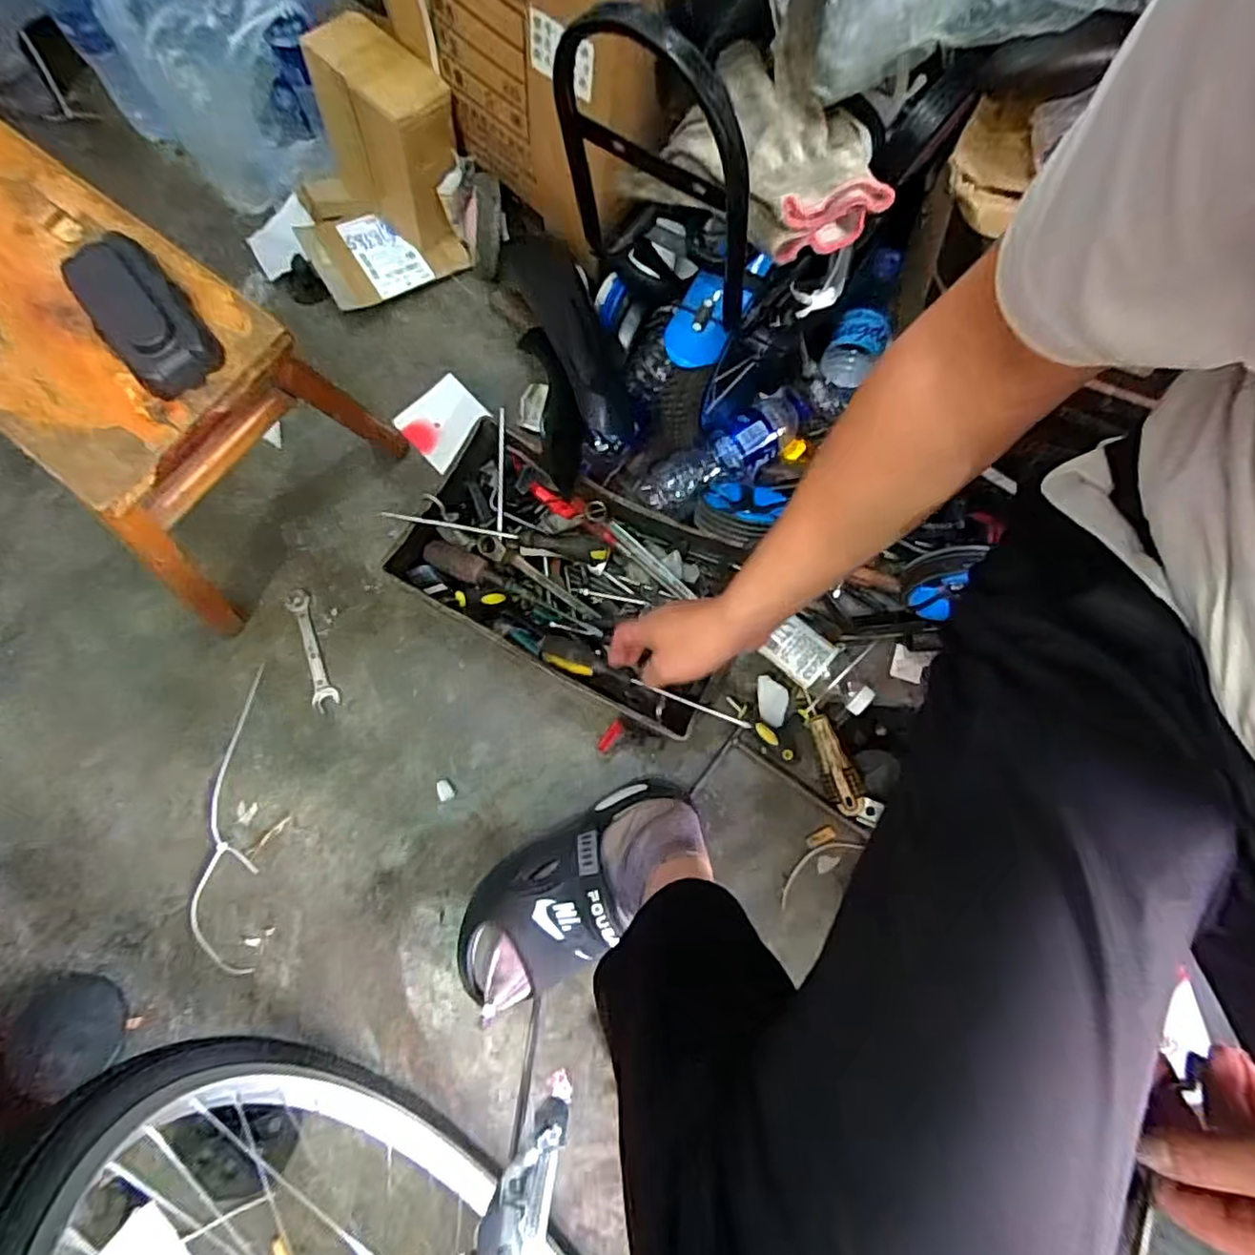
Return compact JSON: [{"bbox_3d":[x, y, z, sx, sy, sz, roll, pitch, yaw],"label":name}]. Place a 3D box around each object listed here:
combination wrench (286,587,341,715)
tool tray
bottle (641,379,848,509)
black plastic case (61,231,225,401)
[{"bbox_3d":[-0.361,0.025,0.755,0.030,0.004,0.142,-21,79,-5],"label":"combination wrench"},{"bbox_3d":[-0.067,-0.057,0.729,0.374,0.100,0.205,27,79,5],"label":"tool tray"},{"bbox_3d":[0.115,-0.208,0.726,0.226,0.080,0.074,-25,78,-7],"label":"bottle"},{"bbox_3d":[-0.290,-0.187,0.392,0.050,0.021,0.101,-38,81,-8],"label":"black plastic case"}]

